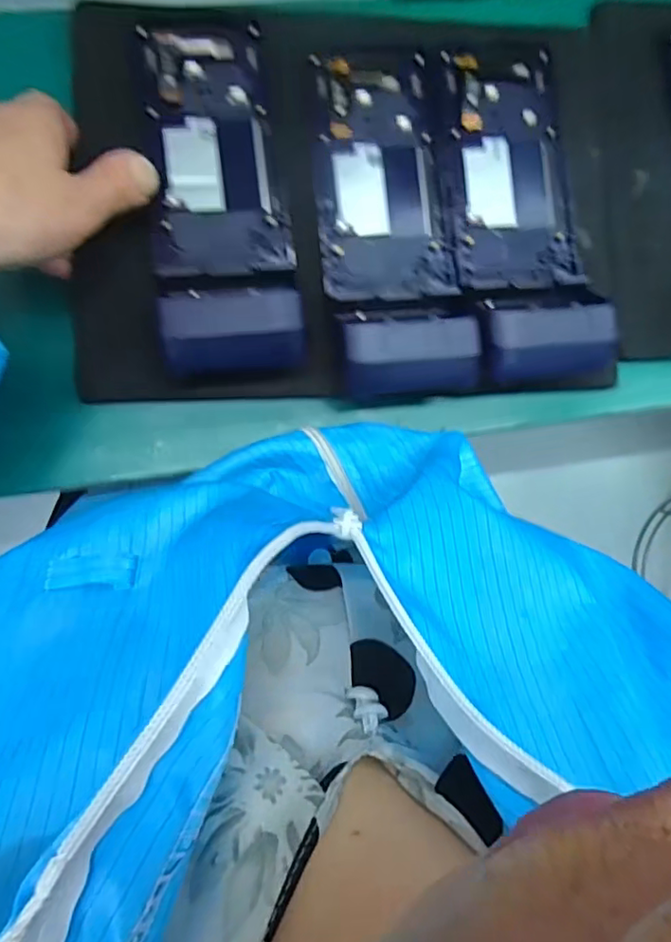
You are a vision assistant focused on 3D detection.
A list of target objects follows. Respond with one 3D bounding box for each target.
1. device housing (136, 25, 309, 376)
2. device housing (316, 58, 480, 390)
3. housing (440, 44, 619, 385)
[{"bbox_3d":[-0.066,-0.160,0.336,0.078,0.037,0.216,-5,88,-9],"label":"device housing"},{"bbox_3d":[0.033,-0.153,0.349,0.079,0.038,0.217,-7,88,-9],"label":"device housing"},{"bbox_3d":[0.122,-0.168,0.366,0.102,0.042,0.223,-3,88,-9],"label":"housing"}]

